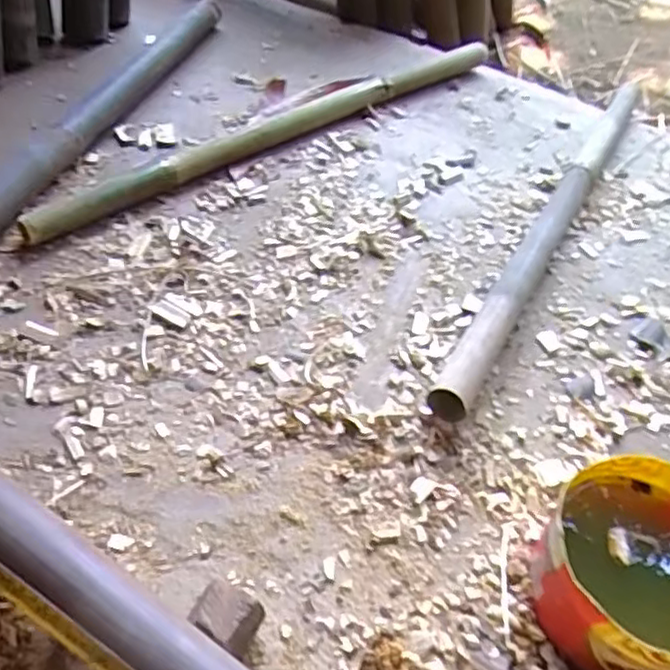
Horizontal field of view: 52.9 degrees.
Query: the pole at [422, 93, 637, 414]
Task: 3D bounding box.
[{"bbox_3d":[0.272,-0.144,0.852,0.044,0.053,0.701,26,52,16],"label":"pole"}]

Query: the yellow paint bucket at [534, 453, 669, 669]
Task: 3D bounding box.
[{"bbox_3d":[0.238,0.187,0.532,0.148,0.093,0.151,3,49,-3],"label":"yellow paint bucket"}]

